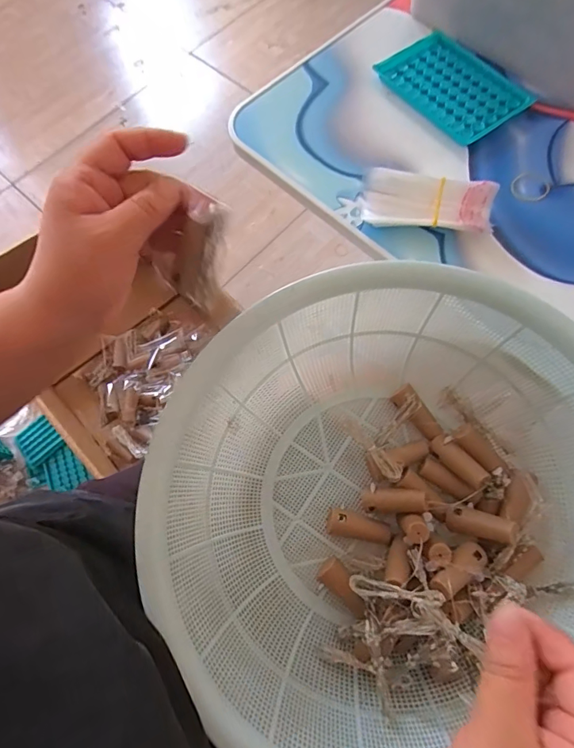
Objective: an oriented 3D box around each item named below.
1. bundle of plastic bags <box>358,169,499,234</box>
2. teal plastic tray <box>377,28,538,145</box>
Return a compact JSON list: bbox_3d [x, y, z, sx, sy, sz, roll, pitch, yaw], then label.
[{"bbox_3d":[0.116,-0.140,0.373,0.104,0.029,0.039,13,71,7],"label":"bundle of plastic bags"},{"bbox_3d":[0.162,-0.281,0.438,0.094,0.007,0.128,-38,73,-11],"label":"teal plastic tray"}]

